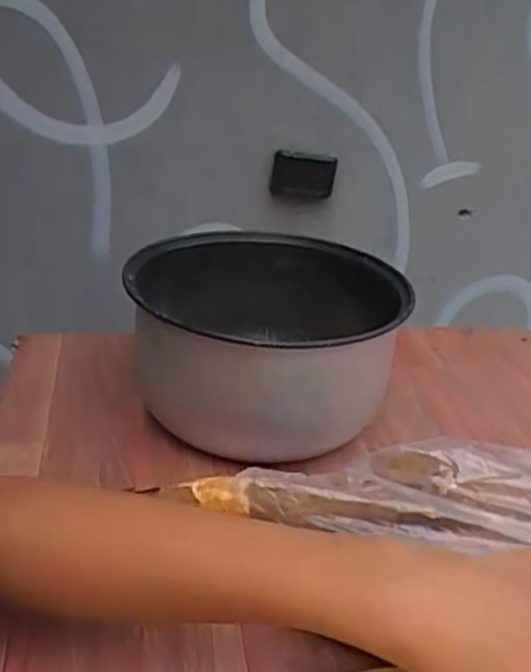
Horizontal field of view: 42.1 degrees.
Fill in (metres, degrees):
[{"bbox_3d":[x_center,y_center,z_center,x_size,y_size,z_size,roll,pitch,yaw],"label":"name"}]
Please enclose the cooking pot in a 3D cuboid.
[{"bbox_3d":[-0.008,0.000,0.577,0.213,0.108,0.222,6,29,-3],"label":"cooking pot"}]

